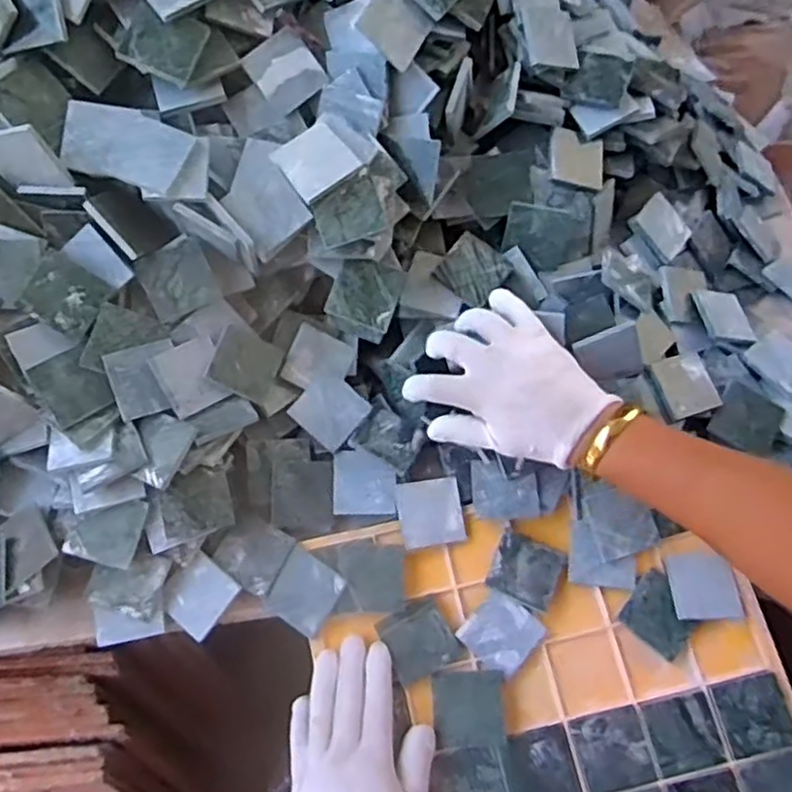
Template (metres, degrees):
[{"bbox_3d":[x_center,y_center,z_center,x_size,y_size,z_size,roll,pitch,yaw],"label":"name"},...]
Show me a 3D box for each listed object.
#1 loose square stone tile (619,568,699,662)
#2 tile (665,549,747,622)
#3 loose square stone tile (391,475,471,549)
[{"bbox_3d":[0.197,0.162,0.521,0.049,0.005,0.047,39,79,20],"label":"loose square stone tile"},{"bbox_3d":[0.232,0.143,0.528,0.051,0.006,0.051,-5,59,-2],"label":"tile"},{"bbox_3d":[0.027,0.090,0.542,0.050,0.006,0.050,-10,72,-10],"label":"loose square stone tile"}]

